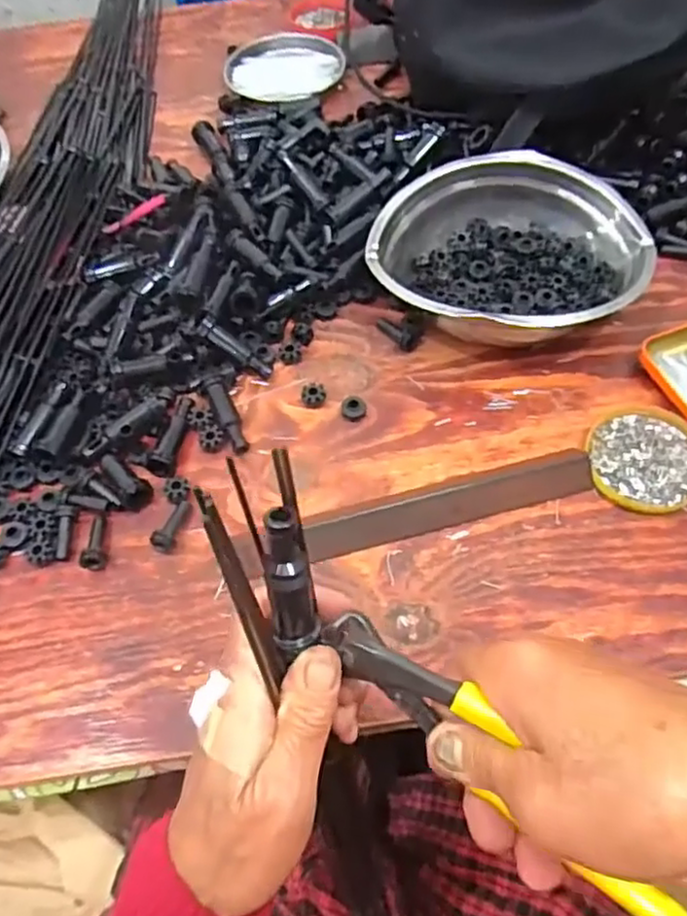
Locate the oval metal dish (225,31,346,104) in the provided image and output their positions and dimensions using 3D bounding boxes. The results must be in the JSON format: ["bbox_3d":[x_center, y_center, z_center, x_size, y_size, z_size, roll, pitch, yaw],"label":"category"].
[{"bbox_3d":[-0.066,-0.438,0.761,0.131,0.019,0.144,-3,58,2],"label":"oval metal dish"}]

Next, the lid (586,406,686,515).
[{"bbox_3d":[0.216,-0.001,0.480,0.078,0.012,0.083,-2,58,3],"label":"lid"}]

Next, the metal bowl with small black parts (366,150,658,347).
[{"bbox_3d":[0.148,-0.176,0.559,0.197,0.065,0.183,-2,58,3],"label":"metal bowl with small black parts"}]

